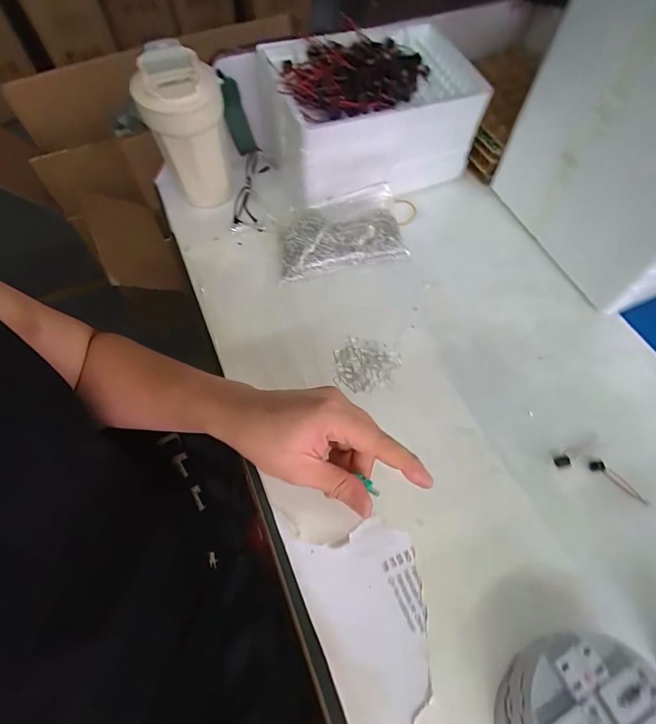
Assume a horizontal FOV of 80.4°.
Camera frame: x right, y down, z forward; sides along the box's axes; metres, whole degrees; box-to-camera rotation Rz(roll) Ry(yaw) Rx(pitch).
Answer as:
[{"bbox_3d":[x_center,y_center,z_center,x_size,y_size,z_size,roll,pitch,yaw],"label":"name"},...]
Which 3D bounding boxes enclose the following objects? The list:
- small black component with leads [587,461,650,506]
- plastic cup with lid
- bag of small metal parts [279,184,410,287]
[{"bbox_3d":[0.272,0.111,0.360,0.056,0.007,0.010,35,68,16],"label":"small black component with leads"},{"bbox_3d":[-0.156,-0.254,0.450,0.082,0.158,0.079,-14,64,-7],"label":"plastic cup with lid"},{"bbox_3d":[0.013,-0.156,0.476,0.158,0.037,0.093,-15,64,-7],"label":"bag of small metal parts"}]

